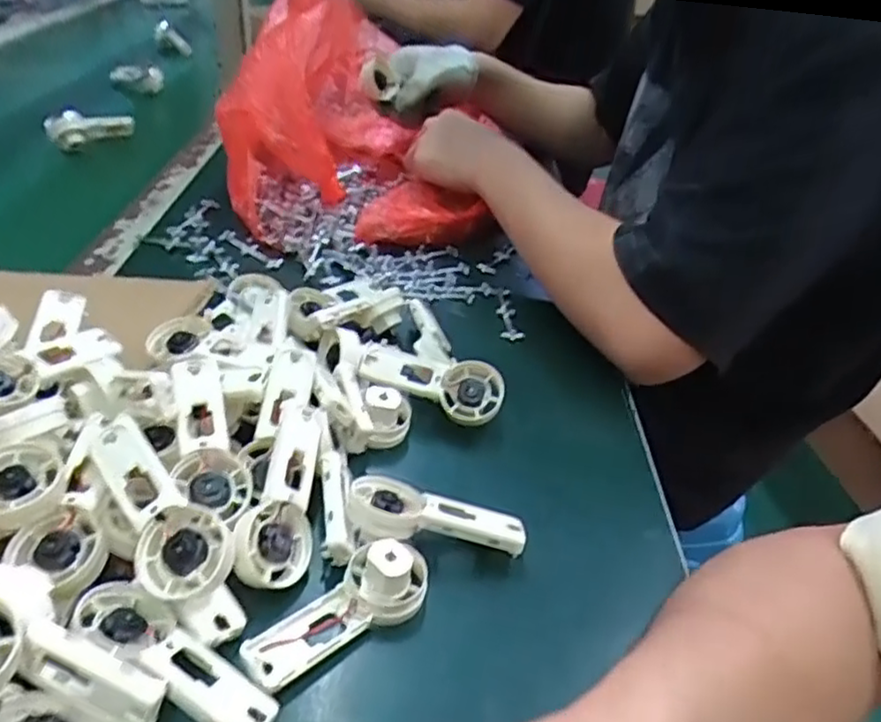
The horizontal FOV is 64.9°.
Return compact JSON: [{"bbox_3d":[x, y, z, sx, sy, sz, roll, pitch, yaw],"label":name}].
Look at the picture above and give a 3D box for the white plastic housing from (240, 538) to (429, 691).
[{"bbox_3d":[-0.047,0.112,0.322,0.092,0.024,0.036,-21,44,-33],"label":"white plastic housing"}]

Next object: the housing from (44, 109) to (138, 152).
[{"bbox_3d":[-0.386,-0.259,0.764,0.087,0.036,0.033,-20,43,-32],"label":"housing"}]

